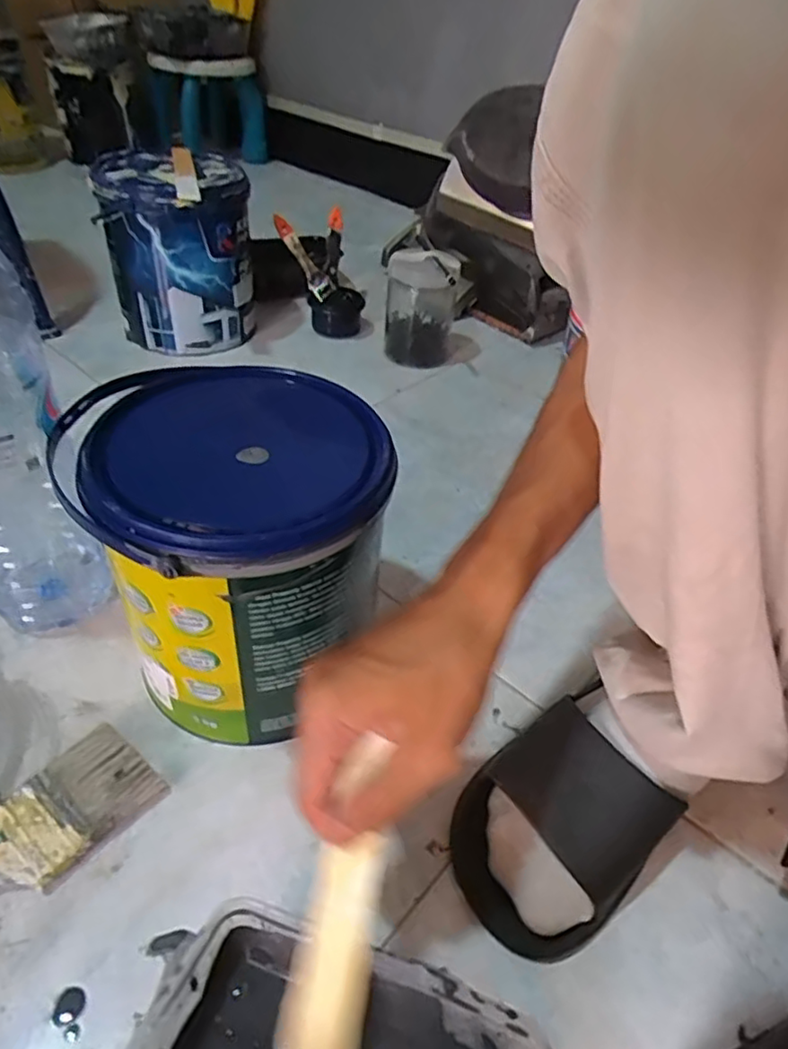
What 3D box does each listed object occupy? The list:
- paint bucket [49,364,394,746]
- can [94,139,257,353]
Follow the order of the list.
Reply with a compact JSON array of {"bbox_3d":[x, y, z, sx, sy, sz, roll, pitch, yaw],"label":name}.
[{"bbox_3d":[-0.101,0.022,0.439,0.174,0.198,0.180,4,43,-3],"label":"paint bucket"},{"bbox_3d":[-0.270,-0.338,0.810,0.165,0.210,0.144,-7,44,-14],"label":"can"}]

